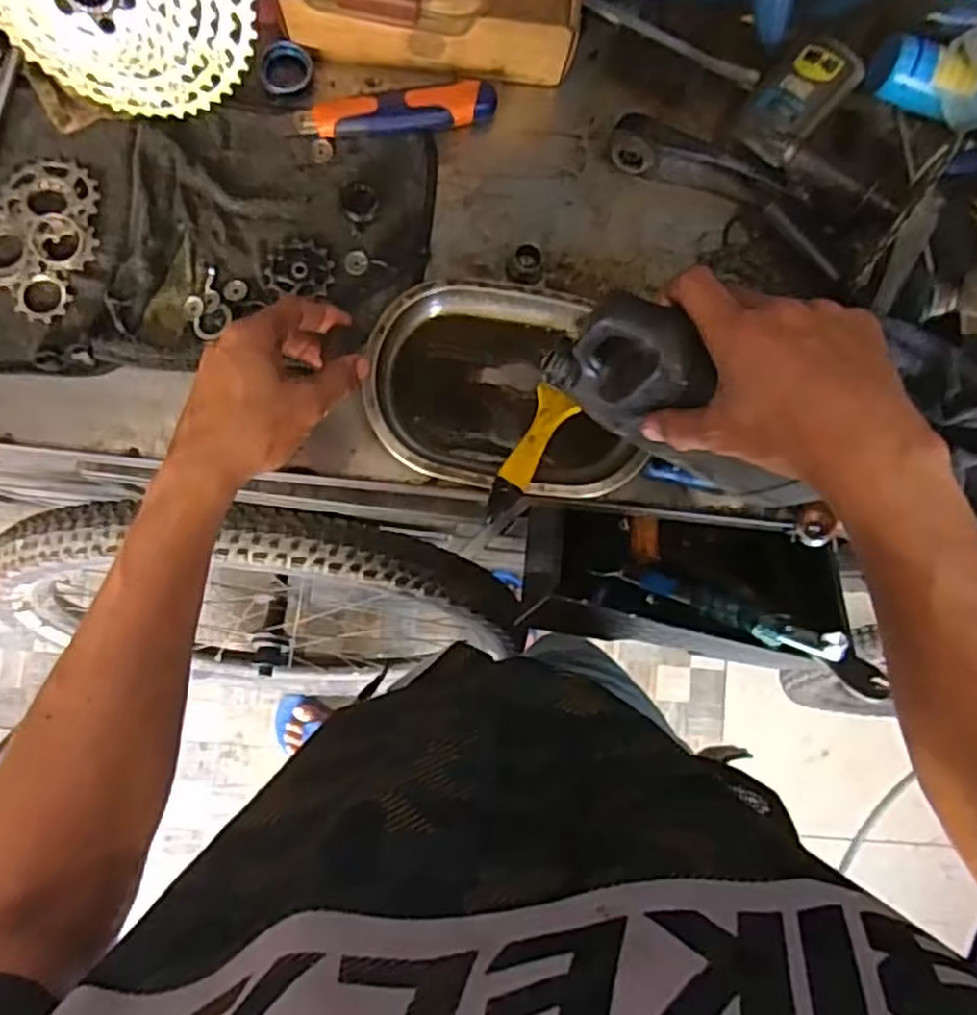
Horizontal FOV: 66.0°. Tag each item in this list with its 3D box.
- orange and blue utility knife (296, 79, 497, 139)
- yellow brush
[{"bbox_3d":[-0.069,-0.305,0.579,0.152,0.018,0.027,-11,85,-7],"label":"orange and blue utility knife"},{"bbox_3d":[0.032,-0.037,0.547,0.033,0.016,0.109,25,82,-3],"label":"yellow brush"}]

